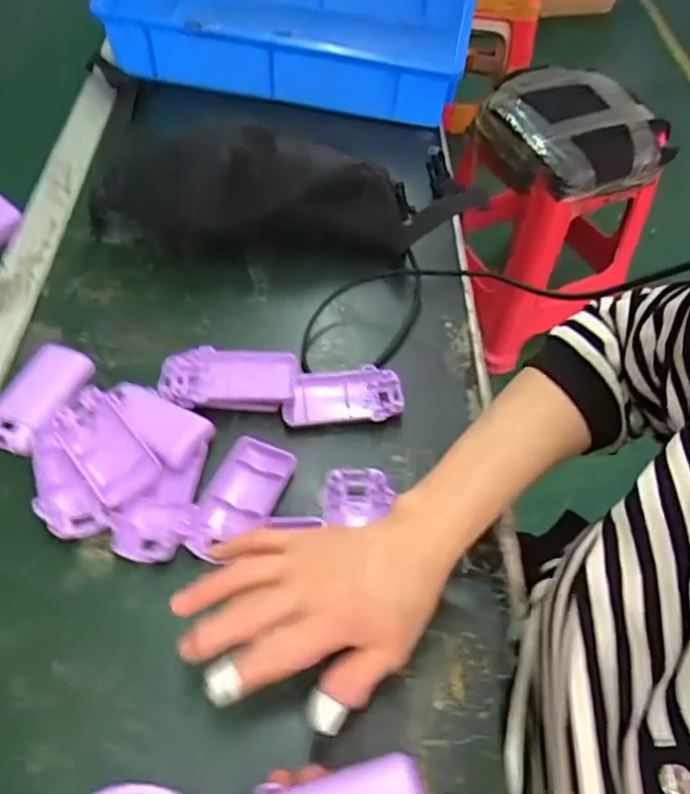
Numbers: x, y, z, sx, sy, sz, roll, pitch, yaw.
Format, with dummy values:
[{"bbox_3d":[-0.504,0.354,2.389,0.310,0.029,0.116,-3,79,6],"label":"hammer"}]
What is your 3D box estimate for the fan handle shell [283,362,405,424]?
[{"bbox_3d":[-0.001,-0.002,0.485,0.094,0.027,0.049,-3,55,-6],"label":"fan handle shell"}]

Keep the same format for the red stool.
[{"bbox_3d":[0.422,-0.395,1.348,0.345,0.474,0.363,-28,61,-21],"label":"red stool"}]

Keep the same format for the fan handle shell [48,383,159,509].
[{"bbox_3d":[-0.172,0.035,0.439,0.043,0.018,0.092,-35,64,-25],"label":"fan handle shell"}]

